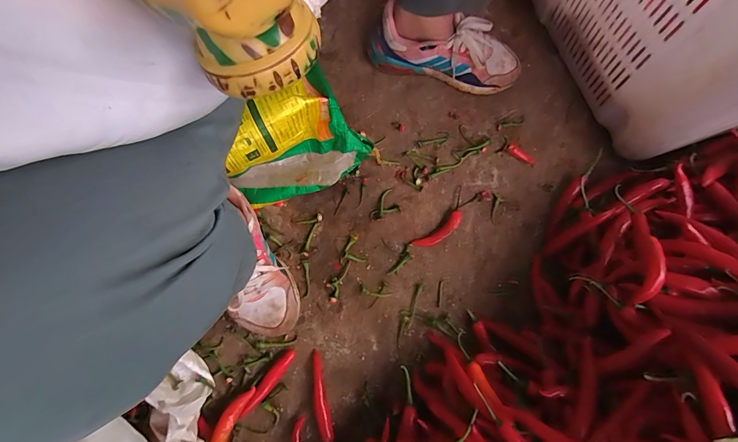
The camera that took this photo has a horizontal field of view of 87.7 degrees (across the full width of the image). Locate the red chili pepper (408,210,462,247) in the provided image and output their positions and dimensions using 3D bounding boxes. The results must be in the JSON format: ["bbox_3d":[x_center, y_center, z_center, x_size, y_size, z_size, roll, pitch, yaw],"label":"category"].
[{"bbox_3d":[0.105,0.017,0.575,0.087,0.014,0.026,-35,78,-8],"label":"red chili pepper"}]

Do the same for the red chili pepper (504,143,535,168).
[{"bbox_3d":[0.240,-0.104,0.606,0.051,0.015,0.017,42,79,10],"label":"red chili pepper"}]

